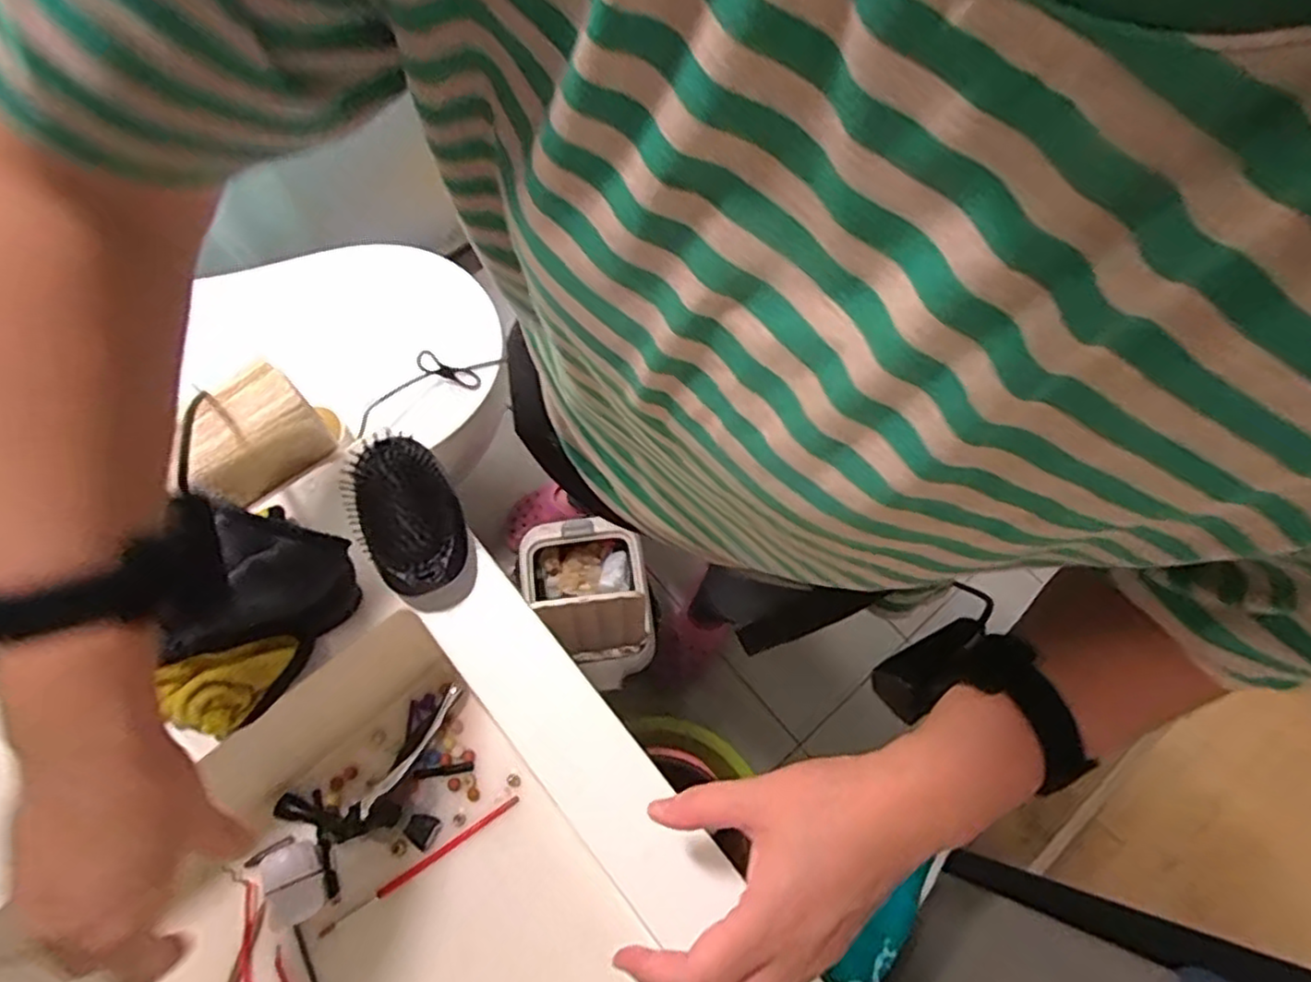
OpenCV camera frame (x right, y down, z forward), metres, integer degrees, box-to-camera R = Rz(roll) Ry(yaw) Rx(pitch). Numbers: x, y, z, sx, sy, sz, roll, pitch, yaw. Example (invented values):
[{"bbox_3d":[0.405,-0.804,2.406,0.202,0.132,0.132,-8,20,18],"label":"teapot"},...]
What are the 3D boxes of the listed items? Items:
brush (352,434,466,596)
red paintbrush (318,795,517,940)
[{"bbox_3d":[-0.162,0.013,0.459,0.062,0.045,0.113,-28,75,-10],"label":"brush"},{"bbox_3d":[-0.180,0.289,0.536,0.166,0.005,0.009,-33,76,-11],"label":"red paintbrush"}]

